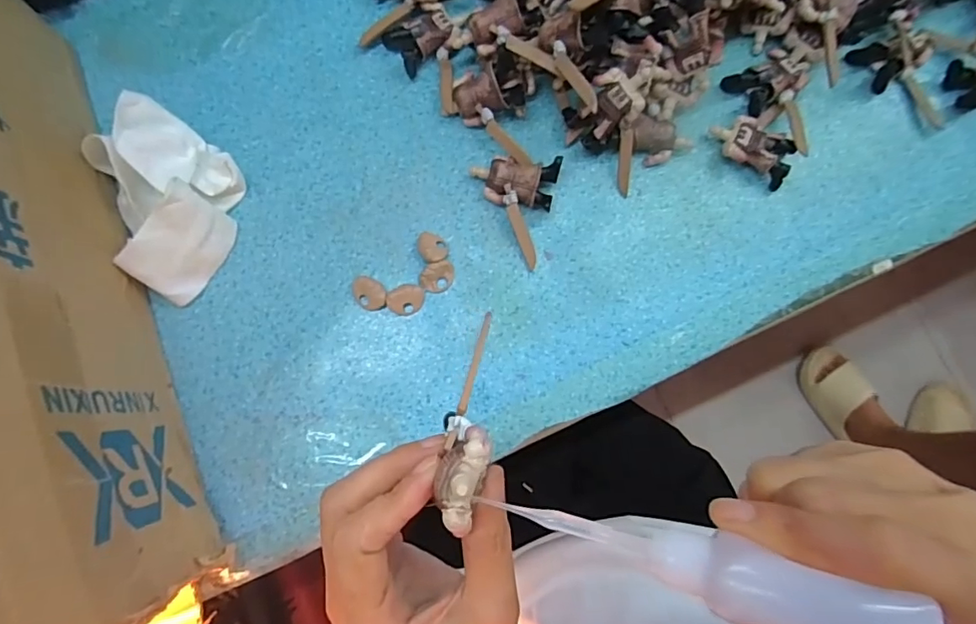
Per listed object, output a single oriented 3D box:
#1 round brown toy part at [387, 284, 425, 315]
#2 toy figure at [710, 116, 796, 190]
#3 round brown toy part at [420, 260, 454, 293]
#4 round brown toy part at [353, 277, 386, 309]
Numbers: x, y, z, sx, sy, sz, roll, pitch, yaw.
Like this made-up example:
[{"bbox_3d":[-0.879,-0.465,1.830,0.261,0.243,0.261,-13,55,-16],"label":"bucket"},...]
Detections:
[{"bbox_3d":[-0.054,-0.008,0.338,0.024,0.004,0.020,6,99,-17],"label":"round brown toy part"},{"bbox_3d":[0.188,-0.116,0.363,0.060,0.019,0.034,32,82,3],"label":"toy figure"},{"bbox_3d":[-0.034,-0.023,0.343,0.023,0.009,0.019,-9,82,-3],"label":"round brown toy part"},{"bbox_3d":[-0.078,-0.012,0.338,0.024,0.008,0.019,23,82,1],"label":"round brown toy part"}]

